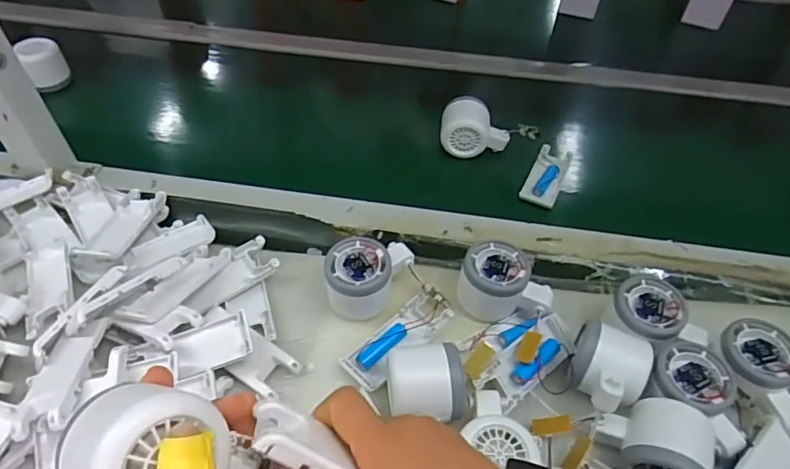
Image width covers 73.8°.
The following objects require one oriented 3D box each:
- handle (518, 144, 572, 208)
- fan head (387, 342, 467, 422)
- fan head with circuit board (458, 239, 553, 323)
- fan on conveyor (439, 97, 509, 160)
[{"bbox_3d":[0.178,-0.069,0.618,0.041,0.012,0.100,21,51,16],"label":"handle"},{"bbox_3d":[0.023,0.117,0.403,0.055,0.049,0.050,-3,49,-5],"label":"fan head"},{"bbox_3d":[0.100,0.041,0.475,0.078,0.043,0.052,9,49,6],"label":"fan head with circuit board"},{"bbox_3d":[0.098,-0.132,0.647,0.083,0.045,0.068,1,49,-1],"label":"fan on conveyor"}]

